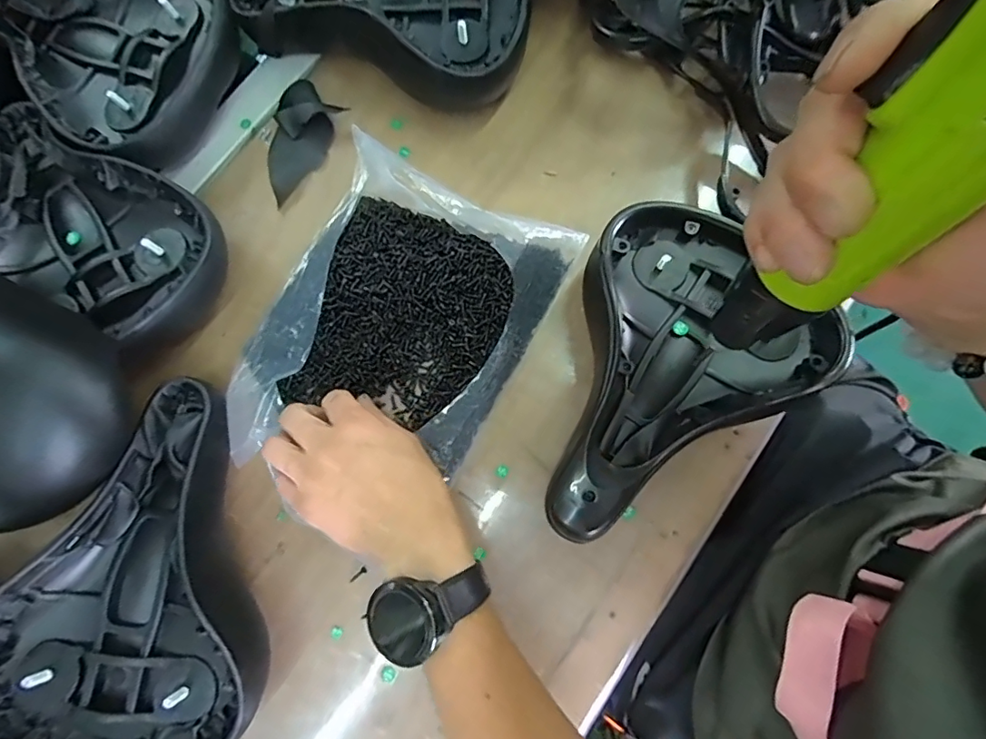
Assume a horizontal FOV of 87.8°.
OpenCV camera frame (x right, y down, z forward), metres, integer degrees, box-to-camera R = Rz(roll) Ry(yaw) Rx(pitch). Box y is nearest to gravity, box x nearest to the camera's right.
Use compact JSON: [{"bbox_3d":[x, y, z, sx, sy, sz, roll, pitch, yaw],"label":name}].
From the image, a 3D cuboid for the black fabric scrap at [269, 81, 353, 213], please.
[{"bbox_3d":[-0.175,-0.200,0.447,0.057,0.022,0.100,28,80,6],"label":"black fabric scrap"}]

